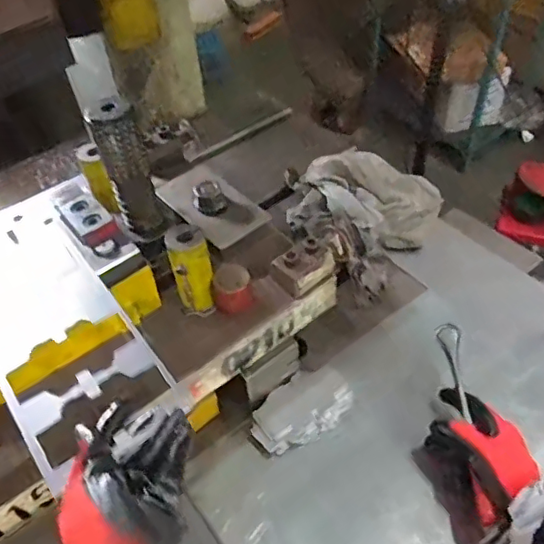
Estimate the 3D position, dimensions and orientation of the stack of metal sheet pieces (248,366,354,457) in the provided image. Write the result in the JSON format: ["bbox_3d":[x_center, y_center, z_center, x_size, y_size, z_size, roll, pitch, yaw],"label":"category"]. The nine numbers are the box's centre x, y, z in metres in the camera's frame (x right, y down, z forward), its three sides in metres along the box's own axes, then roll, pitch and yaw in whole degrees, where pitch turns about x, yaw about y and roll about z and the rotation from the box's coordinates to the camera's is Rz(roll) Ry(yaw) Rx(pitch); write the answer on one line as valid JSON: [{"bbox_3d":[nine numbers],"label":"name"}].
[{"bbox_3d":[0.033,0.156,0.656,0.120,0.027,0.077,-37,53,-26],"label":"stack of metal sheet pieces"}]

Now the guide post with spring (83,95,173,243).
[{"bbox_3d":[-0.148,-0.102,0.596,0.050,0.158,0.045,-15,47,-8],"label":"guide post with spring"}]

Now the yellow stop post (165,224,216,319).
[{"bbox_3d":[-0.083,0.000,0.595,0.037,0.105,0.031,-12,46,-5],"label":"yellow stop post"}]

